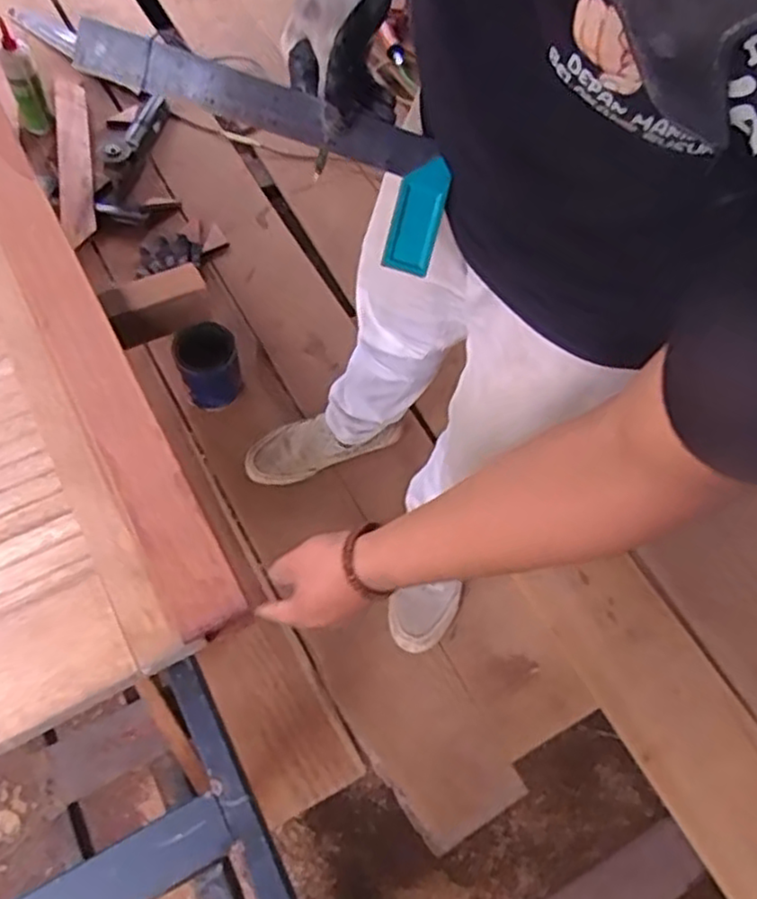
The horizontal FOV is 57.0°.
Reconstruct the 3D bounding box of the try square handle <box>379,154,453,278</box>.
[{"bbox_3d":[0.033,-0.199,0.596,0.039,0.015,0.094,20,103,10],"label":"try square handle"}]

